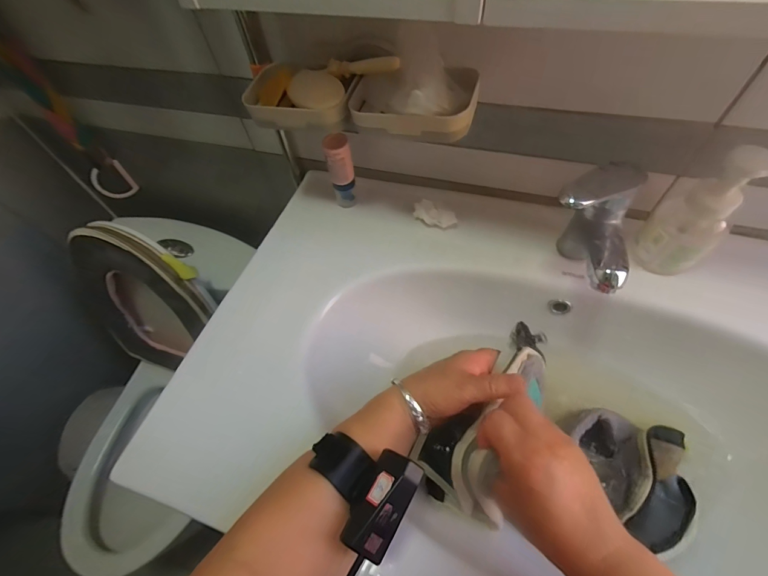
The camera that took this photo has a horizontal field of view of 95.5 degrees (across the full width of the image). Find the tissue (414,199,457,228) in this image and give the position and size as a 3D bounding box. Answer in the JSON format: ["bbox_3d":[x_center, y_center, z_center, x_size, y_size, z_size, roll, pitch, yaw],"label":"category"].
[{"bbox_3d":[0.072,-0.102,0.498,0.061,0.032,0.024,24,63,19],"label":"tissue"}]

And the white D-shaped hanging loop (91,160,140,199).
[{"bbox_3d":[-0.601,-0.234,0.776,0.072,0.117,0.016,-29,83,-18],"label":"white D-shaped hanging loop"}]

